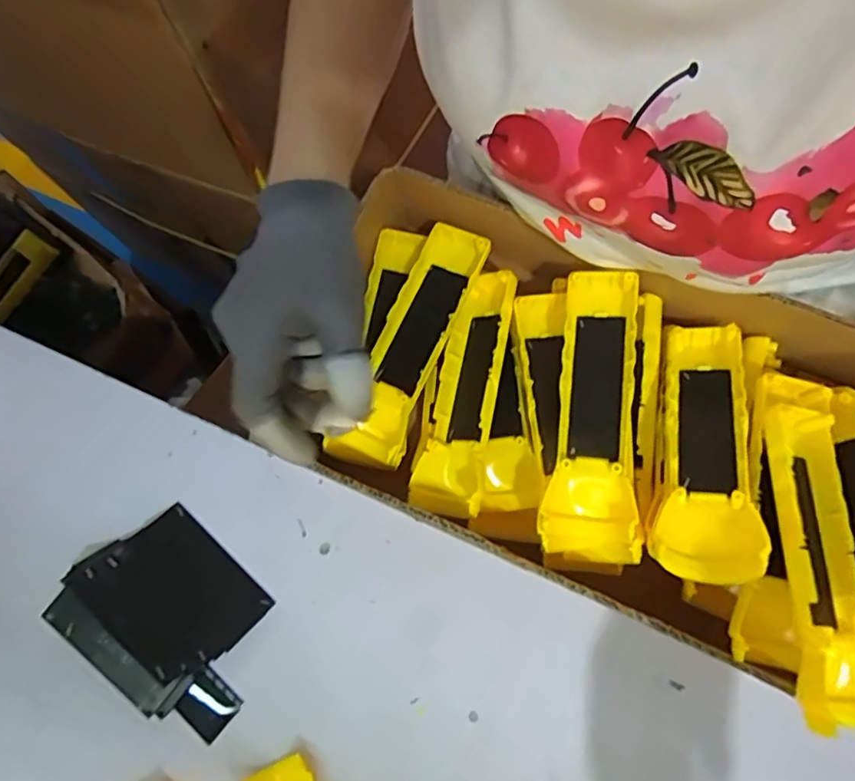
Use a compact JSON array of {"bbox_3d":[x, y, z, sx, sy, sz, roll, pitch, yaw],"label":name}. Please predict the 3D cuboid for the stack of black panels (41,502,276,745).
[{"bbox_3d":[-0.155,0.139,0.353,0.124,0.019,0.097,40,81,11],"label":"stack of black panels"}]

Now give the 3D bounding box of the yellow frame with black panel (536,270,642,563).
[{"bbox_3d":[0.107,0.014,0.370,0.059,0.041,0.179,9,77,5],"label":"yellow frame with black panel"}]

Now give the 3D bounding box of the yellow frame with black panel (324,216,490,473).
[{"bbox_3d":[-0.011,-0.031,0.397,0.046,0.027,0.168,21,79,7],"label":"yellow frame with black panel"}]

